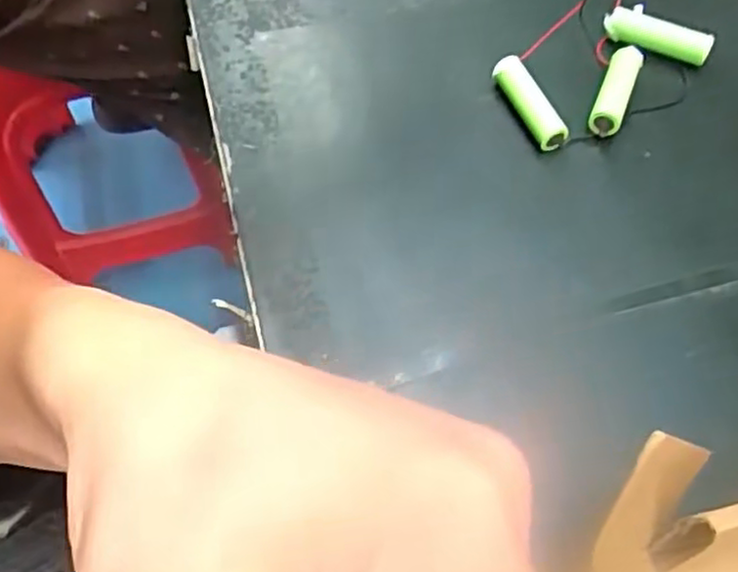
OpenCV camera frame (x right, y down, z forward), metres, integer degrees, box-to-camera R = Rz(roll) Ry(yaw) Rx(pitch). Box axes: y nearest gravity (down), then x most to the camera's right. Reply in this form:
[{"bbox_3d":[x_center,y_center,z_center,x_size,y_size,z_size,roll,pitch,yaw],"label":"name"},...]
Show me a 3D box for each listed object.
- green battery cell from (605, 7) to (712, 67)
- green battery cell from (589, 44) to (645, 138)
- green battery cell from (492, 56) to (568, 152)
[{"bbox_3d":[0.146,-0.126,0.357,0.052,0.015,0.015,24,64,12],"label":"green battery cell"},{"bbox_3d":[0.119,-0.093,0.339,0.015,0.016,0.054,22,63,11],"label":"green battery cell"},{"bbox_3d":[0.076,-0.087,0.336,0.014,0.017,0.051,-21,63,-11],"label":"green battery cell"}]

